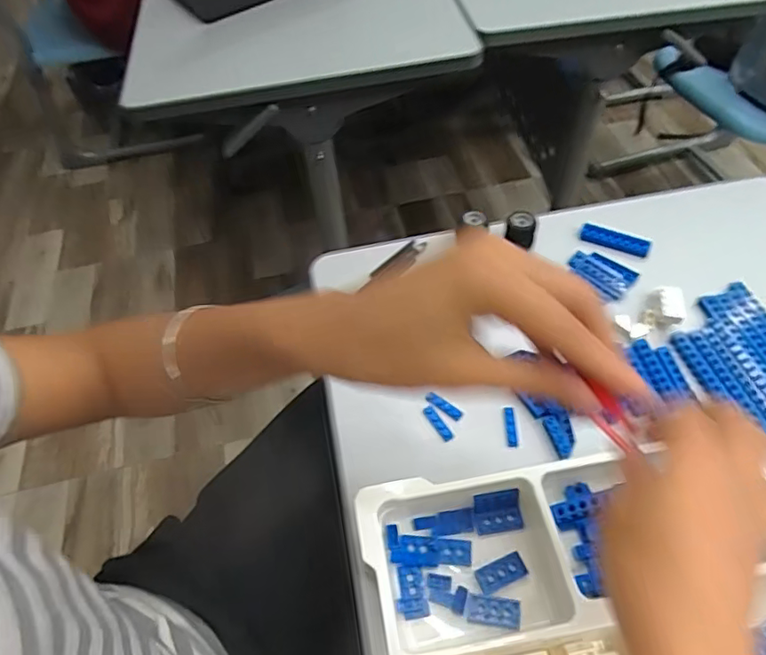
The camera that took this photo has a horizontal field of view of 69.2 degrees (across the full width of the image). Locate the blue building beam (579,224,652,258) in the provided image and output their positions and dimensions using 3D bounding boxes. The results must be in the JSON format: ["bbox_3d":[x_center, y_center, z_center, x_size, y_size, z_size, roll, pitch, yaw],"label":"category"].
[{"bbox_3d":[0.222,-0.084,0.530,0.063,0.012,0.018,22,58,19],"label":"blue building beam"}]

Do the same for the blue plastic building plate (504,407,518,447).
[{"bbox_3d":[0.098,0.075,0.424,0.007,0.004,0.031,-3,54,3],"label":"blue plastic building plate"}]

